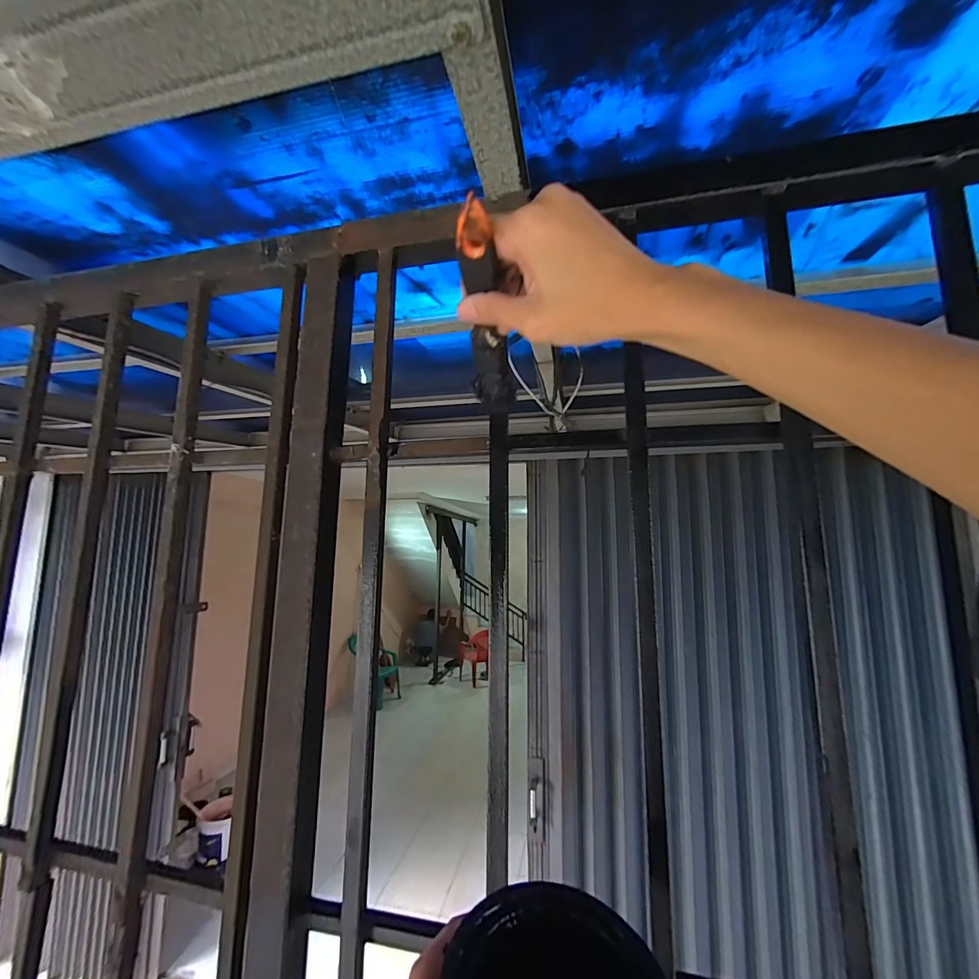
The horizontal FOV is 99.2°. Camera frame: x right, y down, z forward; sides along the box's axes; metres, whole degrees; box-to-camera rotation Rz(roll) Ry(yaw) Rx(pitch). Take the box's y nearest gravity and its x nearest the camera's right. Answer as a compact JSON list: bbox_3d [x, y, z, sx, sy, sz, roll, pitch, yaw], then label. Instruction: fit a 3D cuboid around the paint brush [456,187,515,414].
[{"bbox_3d":[-0.001,-0.106,0.281,0.030,0.019,0.175,1,-19,5],"label":"paint brush"}]

